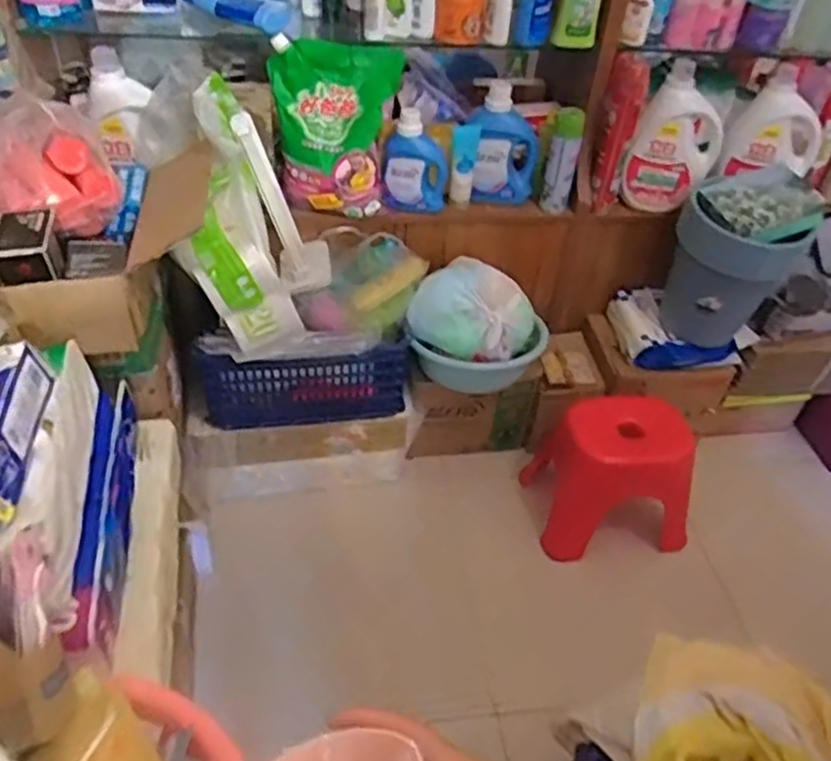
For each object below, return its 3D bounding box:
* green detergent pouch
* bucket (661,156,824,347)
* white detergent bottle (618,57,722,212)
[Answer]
[{"bbox_3d":[-0.174,-0.549,1.551,0.265,0.326,0.169,3,43,-4],"label":"green detergent pouch"},{"bbox_3d":[0.747,-0.277,1.690,0.259,0.423,0.267,3,43,-3],"label":"bucket"},{"bbox_3d":[0.612,-0.567,1.688,0.197,0.317,0.087,14,44,8],"label":"white detergent bottle"}]

